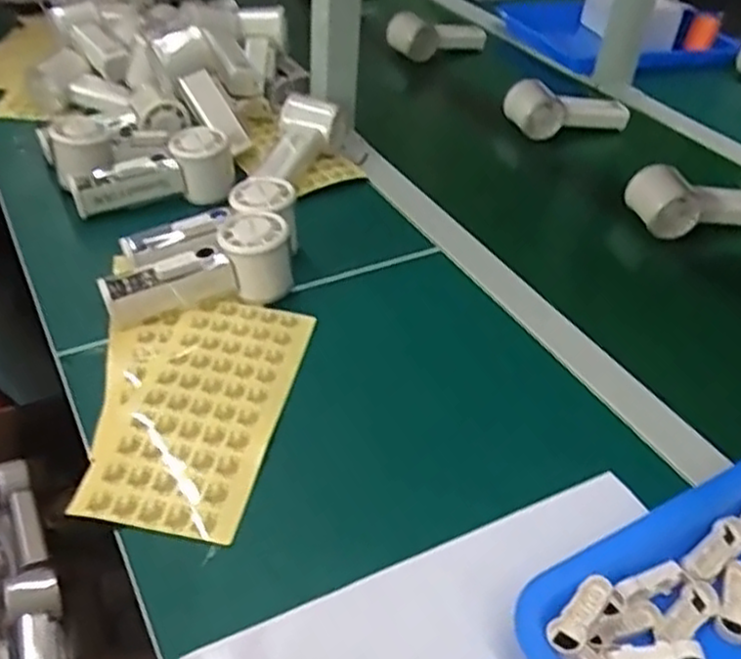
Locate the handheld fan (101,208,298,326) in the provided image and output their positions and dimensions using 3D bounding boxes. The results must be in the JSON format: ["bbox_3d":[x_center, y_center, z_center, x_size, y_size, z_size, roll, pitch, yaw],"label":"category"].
[{"bbox_3d":[-0.138,-0.050,0.586,0.145,0.060,0.046,-15,44,-22],"label":"handheld fan"}]

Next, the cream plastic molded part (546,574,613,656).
[{"bbox_3d":[0.112,0.150,0.387,0.017,0.010,0.047,32,47,29],"label":"cream plastic molded part"}]

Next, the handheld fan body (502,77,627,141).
[{"bbox_3d":[0.243,-0.273,0.914,0.159,0.073,0.042,-9,42,-15],"label":"handheld fan body"}]

